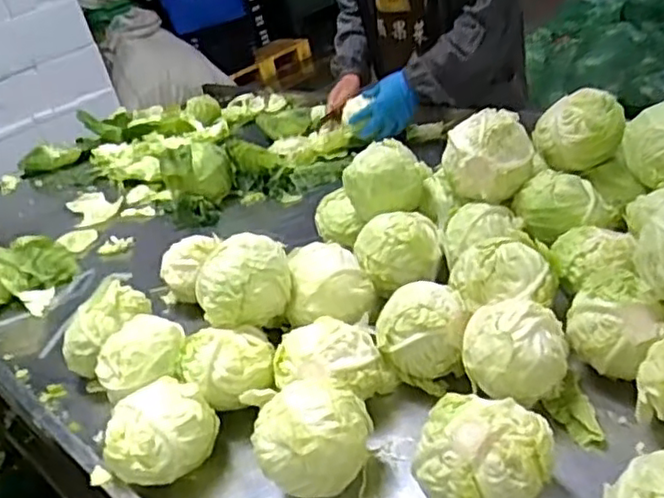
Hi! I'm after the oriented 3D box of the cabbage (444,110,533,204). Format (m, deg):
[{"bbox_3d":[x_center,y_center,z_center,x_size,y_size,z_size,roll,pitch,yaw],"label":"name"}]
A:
[{"bbox_3d":[0.227,-0.134,0.978,0.128,0.102,0.107,-5,30,17],"label":"cabbage"}]

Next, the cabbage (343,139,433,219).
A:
[{"bbox_3d":[0.083,-0.104,1.009,0.096,0.085,0.101,11,38,38],"label":"cabbage"}]

